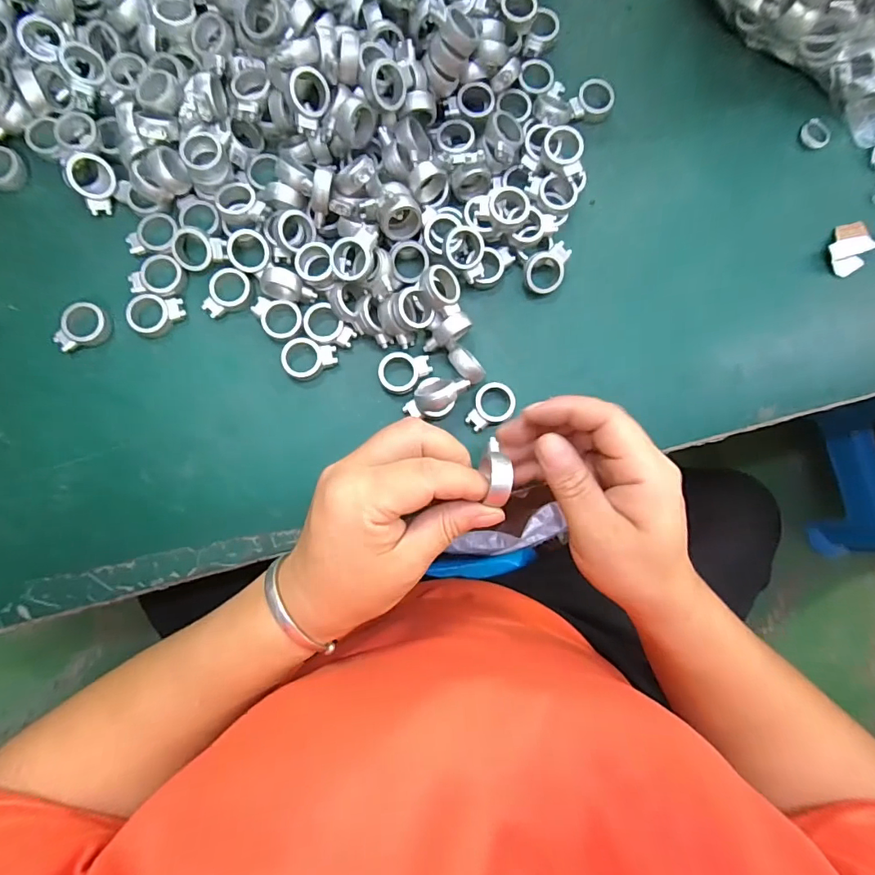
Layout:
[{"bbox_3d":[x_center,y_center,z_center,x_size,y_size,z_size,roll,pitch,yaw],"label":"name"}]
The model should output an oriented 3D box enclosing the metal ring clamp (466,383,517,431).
[{"bbox_3d":[0.034,-0.019,0.308,0.034,0.015,0.025,-45,89,-5],"label":"metal ring clamp"}]

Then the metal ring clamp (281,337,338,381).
[{"bbox_3d":[-0.082,-0.051,0.303,0.034,0.007,0.026,-6,86,-4],"label":"metal ring clamp"}]

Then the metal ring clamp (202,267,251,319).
[{"bbox_3d":[-0.136,-0.092,0.303,0.025,0.007,0.033,37,85,0],"label":"metal ring clamp"}]

